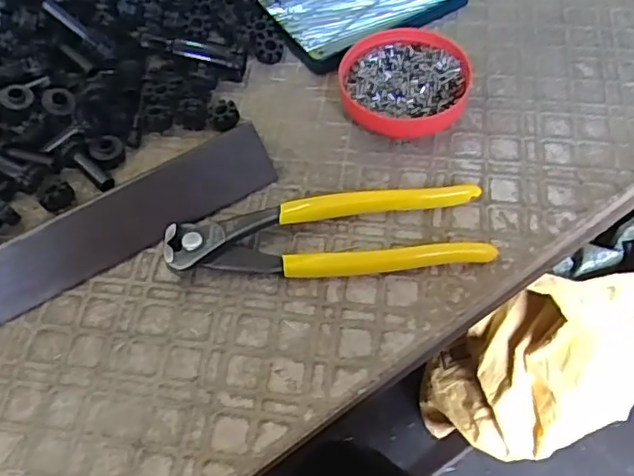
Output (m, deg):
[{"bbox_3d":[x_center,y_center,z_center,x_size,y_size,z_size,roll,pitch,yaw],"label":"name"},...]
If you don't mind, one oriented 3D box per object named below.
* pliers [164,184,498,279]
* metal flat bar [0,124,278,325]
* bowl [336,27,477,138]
[{"bbox_3d":[0.005,-0.003,0.325,0.165,0.014,0.051,-6,58,-2],"label":"pliers"},{"bbox_3d":[-0.164,0.025,0.311,0.310,0.038,0.009,-29,17,-14],"label":"metal flat bar"},{"bbox_3d":[0.055,-0.097,0.379,0.076,0.021,0.072,-1,58,2],"label":"bowl"}]

